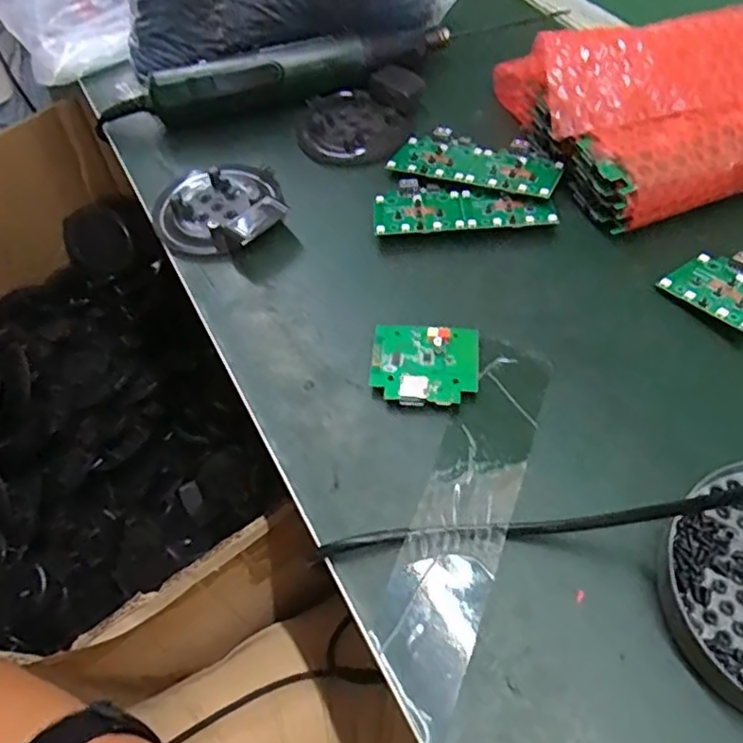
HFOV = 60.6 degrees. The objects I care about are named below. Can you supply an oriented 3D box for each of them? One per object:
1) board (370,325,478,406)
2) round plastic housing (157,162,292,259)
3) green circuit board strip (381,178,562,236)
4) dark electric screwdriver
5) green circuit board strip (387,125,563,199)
[{"bbox_3d":[0.030,-0.004,0.361,0.059,0.013,0.052,3,55,7],"label":"board"},{"bbox_3d":[-0.107,-0.116,0.444,0.086,0.022,0.083,-2,55,3],"label":"round plastic housing"},{"bbox_3d":[0.061,-0.112,0.427,0.114,0.005,0.052,-2,48,4],"label":"green circuit board strip"},{"bbox_3d":[-0.077,-0.230,0.504,0.278,0.050,0.033,-14,55,-5],"label":"dark electric screwdriver"},{"bbox_3d":[0.075,-0.148,0.452,0.115,0.014,0.054,21,60,19],"label":"green circuit board strip"}]

